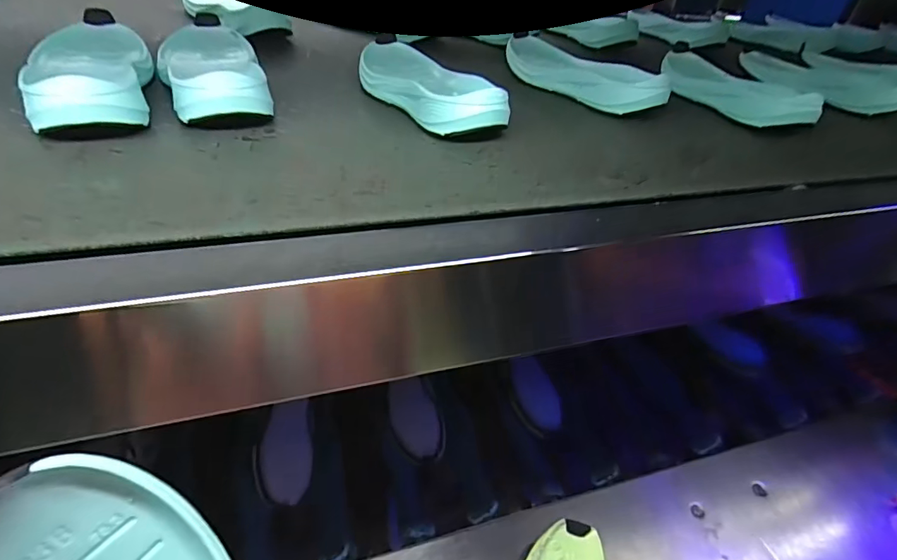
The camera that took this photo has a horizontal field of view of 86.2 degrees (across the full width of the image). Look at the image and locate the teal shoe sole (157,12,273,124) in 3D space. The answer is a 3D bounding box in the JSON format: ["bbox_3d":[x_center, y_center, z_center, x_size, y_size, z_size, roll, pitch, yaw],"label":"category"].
[{"bbox_3d":[-0.227,-0.204,0.457,0.084,0.041,0.228,-11,42,-22],"label":"teal shoe sole"}]

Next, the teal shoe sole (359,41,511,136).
[{"bbox_3d":[-0.024,-0.198,0.481,0.090,0.042,0.230,-19,45,-29],"label":"teal shoe sole"}]

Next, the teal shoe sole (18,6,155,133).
[{"bbox_3d":[-0.314,-0.185,0.418,0.083,0.042,0.222,-13,43,-23],"label":"teal shoe sole"}]

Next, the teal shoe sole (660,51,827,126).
[{"bbox_3d":[0.330,-0.235,0.581,0.065,0.043,0.226,-6,41,-16],"label":"teal shoe sole"}]

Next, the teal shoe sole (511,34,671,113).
[{"bbox_3d":[0.146,-0.244,0.564,0.089,0.039,0.230,-10,42,-20],"label":"teal shoe sole"}]

